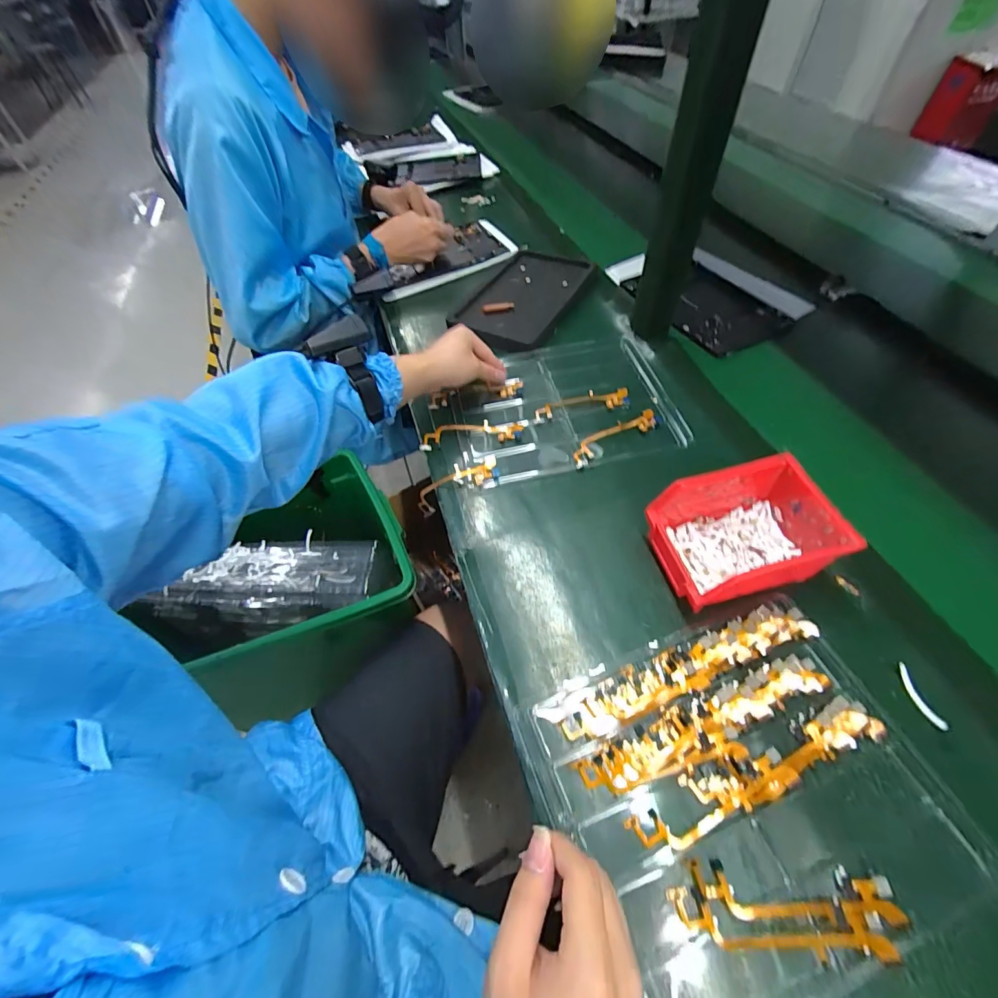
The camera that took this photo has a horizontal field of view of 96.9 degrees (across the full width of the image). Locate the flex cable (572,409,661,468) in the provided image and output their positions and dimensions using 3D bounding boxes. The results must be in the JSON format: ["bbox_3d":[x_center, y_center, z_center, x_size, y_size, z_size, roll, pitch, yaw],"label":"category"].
[{"bbox_3d":[0.142,-0.078,0.539,0.127,0.006,0.031,-27,58,-17],"label":"flex cable"}]

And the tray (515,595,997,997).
[{"bbox_3d":[0.177,0.213,0.327,0.265,0.019,0.220,-17,55,-10],"label":"tray"}]

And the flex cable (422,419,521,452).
[{"bbox_3d":[-0.035,-0.081,0.553,0.127,0.010,0.032,-7,54,-3],"label":"flex cable"}]

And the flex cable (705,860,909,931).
[{"bbox_3d":[0.198,0.258,0.288,0.119,0.006,0.029,1,54,3],"label":"flex cable"}]

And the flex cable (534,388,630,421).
[{"bbox_3d":[0.107,-0.125,0.575,0.124,0.009,0.036,-9,54,-5],"label":"flex cable"}]

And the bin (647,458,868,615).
[{"bbox_3d":[0.223,0.034,0.413,0.139,0.078,0.102,-12,54,-6],"label":"bin"}]

